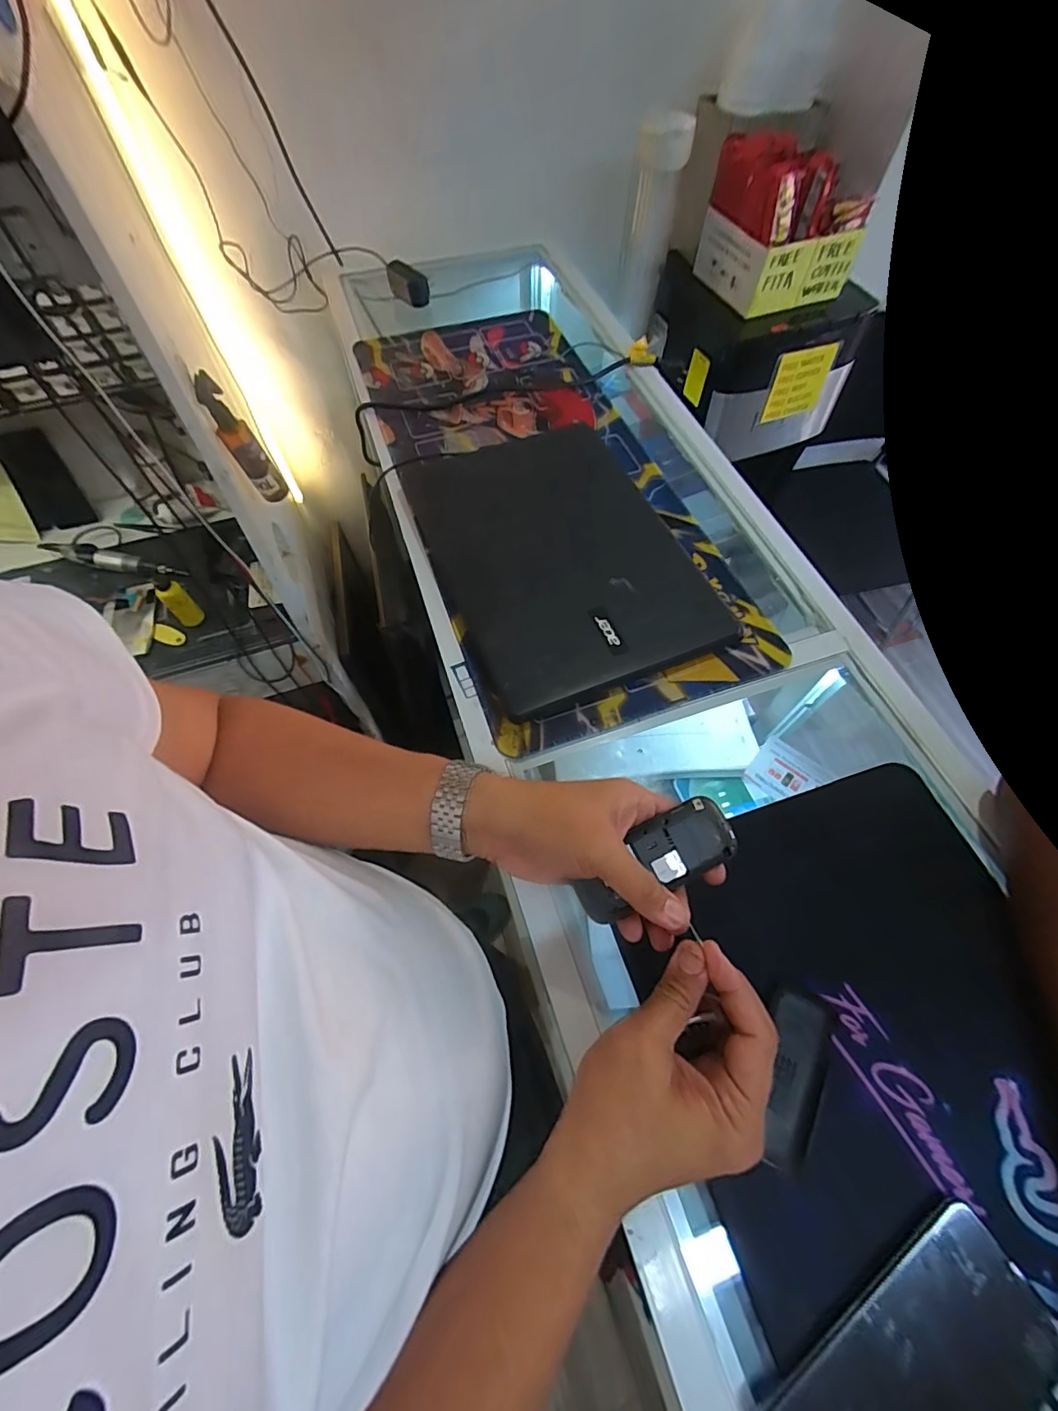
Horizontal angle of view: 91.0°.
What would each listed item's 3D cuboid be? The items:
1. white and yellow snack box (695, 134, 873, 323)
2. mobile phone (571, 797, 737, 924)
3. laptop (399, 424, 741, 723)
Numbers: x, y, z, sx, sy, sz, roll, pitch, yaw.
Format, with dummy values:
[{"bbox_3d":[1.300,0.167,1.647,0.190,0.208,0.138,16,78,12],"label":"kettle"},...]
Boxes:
[{"bbox_3d":[0.422,-0.783,0.865,0.206,0.199,0.160,-20,63,-9],"label":"white and yellow snack box"},{"bbox_3d":[0.080,0.102,0.335,0.107,0.019,0.041,-35,65,6],"label":"mobile phone"},{"bbox_3d":[0.031,-0.168,0.552,0.247,0.033,0.343,-20,64,-9],"label":"laptop"}]

